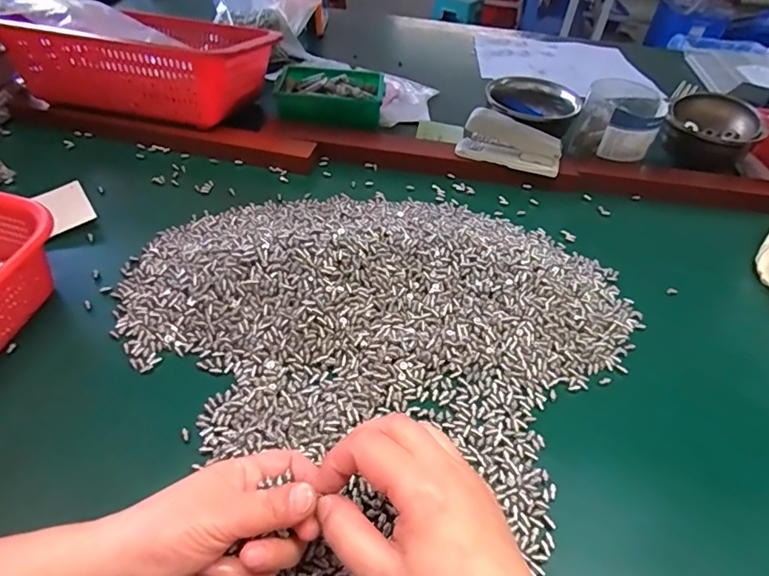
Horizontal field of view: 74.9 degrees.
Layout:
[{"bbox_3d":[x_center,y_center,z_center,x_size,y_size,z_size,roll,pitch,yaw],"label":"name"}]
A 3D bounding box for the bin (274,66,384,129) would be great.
[{"bbox_3d":[-0.075,-0.268,0.705,0.147,0.043,0.109,5,44,-1],"label":"bin"}]

